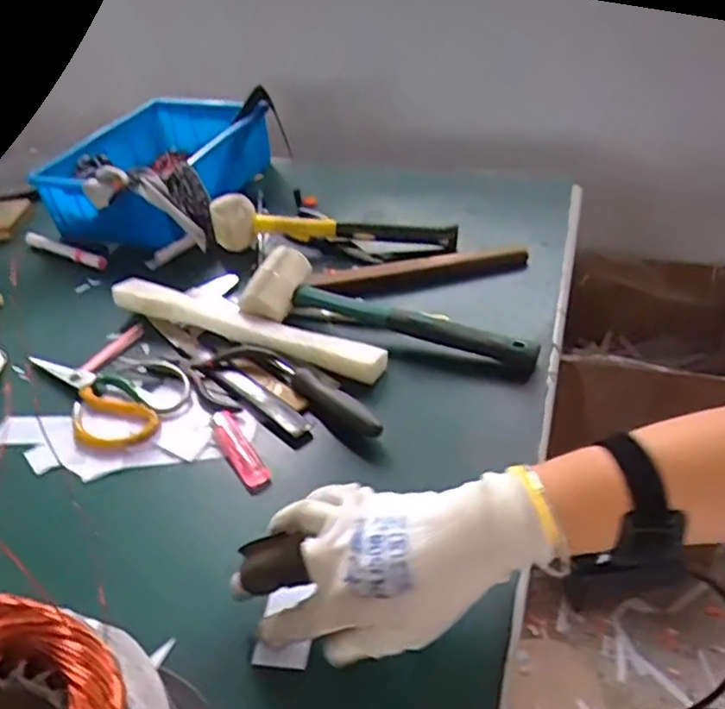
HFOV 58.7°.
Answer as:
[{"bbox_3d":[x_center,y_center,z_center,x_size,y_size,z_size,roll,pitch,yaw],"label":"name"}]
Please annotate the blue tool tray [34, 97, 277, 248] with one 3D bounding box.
[{"bbox_3d":[-0.275,-0.256,0.885,0.229,0.087,0.318,12,42,20],"label":"blue tool tray"}]

